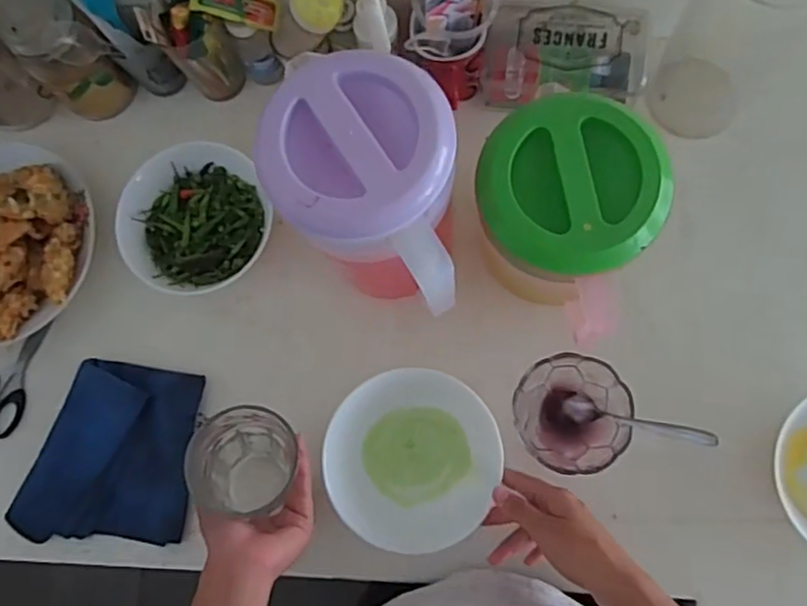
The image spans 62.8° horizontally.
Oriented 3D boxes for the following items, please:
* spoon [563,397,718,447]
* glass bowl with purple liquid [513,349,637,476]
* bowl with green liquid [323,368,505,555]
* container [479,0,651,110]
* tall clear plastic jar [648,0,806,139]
[{"bbox_3d":[0.185,0.096,0.537,0.121,0.011,0.021,8,81,41],"label":"spoon"},{"bbox_3d":[0.140,0.091,0.556,0.091,0.038,0.094,-1,78,6],"label":"glass bowl with purple liquid"},{"bbox_3d":[0.010,0.129,0.559,0.138,0.046,0.143,-1,82,5],"label":"bowl with green liquid"},{"bbox_3d":[0.148,-0.231,0.610,0.147,0.064,0.077,2,79,7],"label":"container"},{"bbox_3d":[0.277,-0.227,0.528,0.094,0.200,0.099,-1,78,6],"label":"tall clear plastic jar"}]

